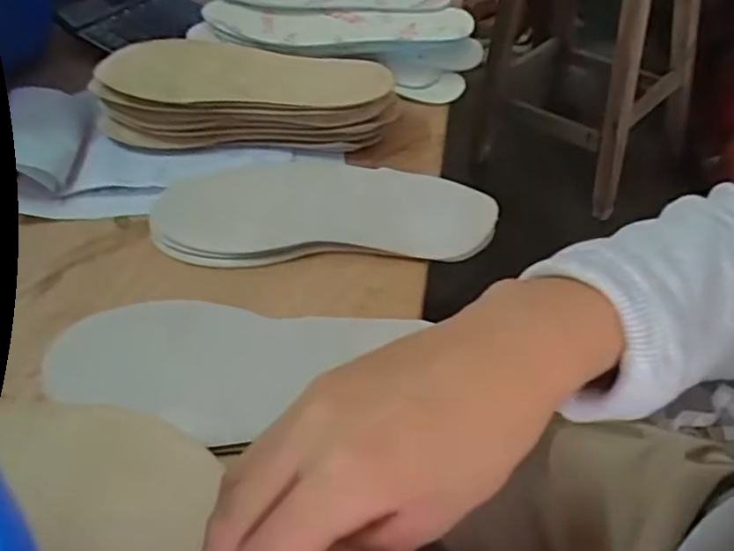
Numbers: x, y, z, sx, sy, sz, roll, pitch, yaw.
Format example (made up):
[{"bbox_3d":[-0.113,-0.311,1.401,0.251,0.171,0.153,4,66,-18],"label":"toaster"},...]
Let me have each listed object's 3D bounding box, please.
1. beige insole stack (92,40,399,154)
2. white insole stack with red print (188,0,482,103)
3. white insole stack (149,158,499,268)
[{"bbox_3d":[-0.098,-0.157,0.540,0.251,0.052,0.101,2,45,9],"label":"beige insole stack"},{"bbox_3d":[-0.024,-0.229,0.601,0.255,0.068,0.132,14,48,20],"label":"white insole stack with red print"},{"bbox_3d":[-0.036,-0.052,0.459,0.240,0.017,0.106,-2,45,5],"label":"white insole stack"}]

